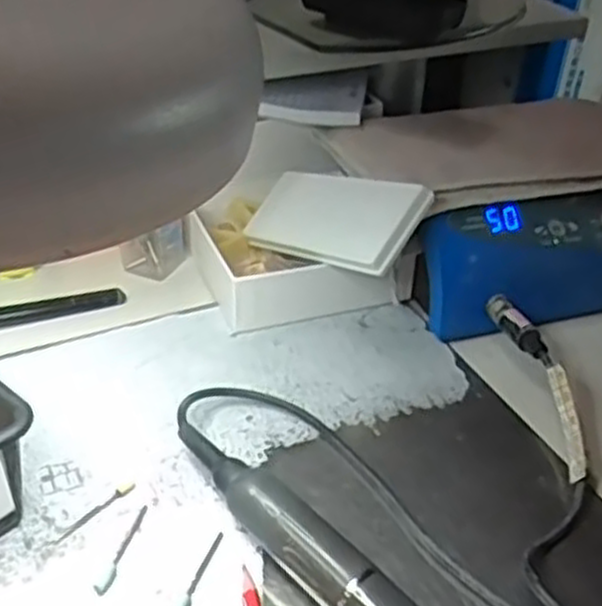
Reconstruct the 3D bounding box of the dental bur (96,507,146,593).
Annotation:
[{"bbox_3d":[-0.081,0.111,0.367,0.006,0.005,0.049,11,38,12],"label":"dental bur"}]

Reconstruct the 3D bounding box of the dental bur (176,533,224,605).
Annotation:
[{"bbox_3d":[-0.045,0.120,0.356,0.006,0.004,0.046,14,39,15],"label":"dental bur"}]

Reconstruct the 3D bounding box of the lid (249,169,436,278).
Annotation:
[{"bbox_3d":[0.018,-0.054,0.508,0.142,0.009,0.060,20,77,53],"label":"lid"}]

